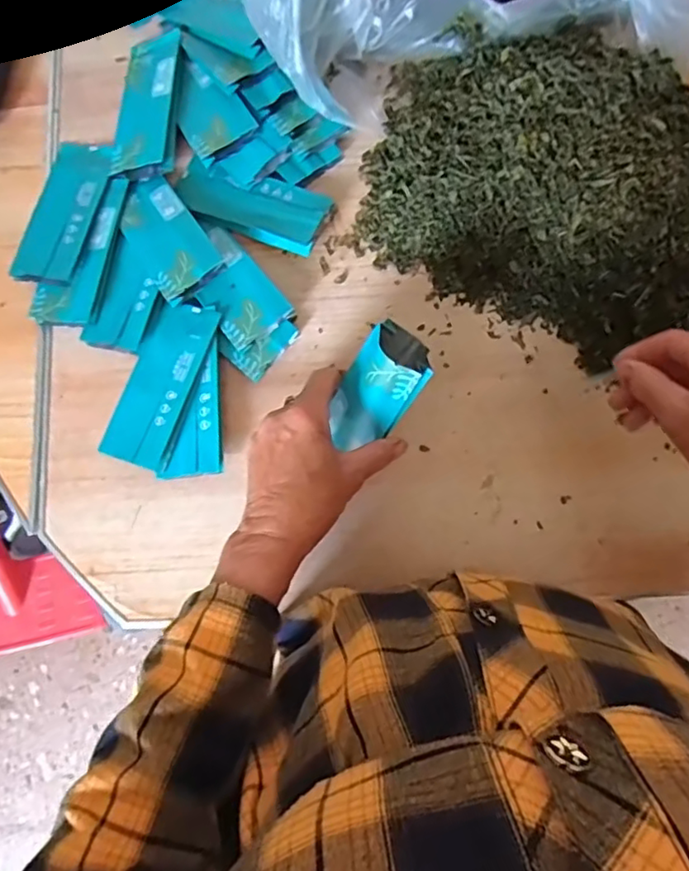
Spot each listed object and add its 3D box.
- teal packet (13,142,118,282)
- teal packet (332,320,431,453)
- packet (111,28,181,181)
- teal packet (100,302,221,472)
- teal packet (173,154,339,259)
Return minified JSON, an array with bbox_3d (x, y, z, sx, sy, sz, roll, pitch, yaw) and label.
[{"bbox_3d":[-0.233,-0.188,0.488,0.054,0.008,0.133,11,80,3],"label":"teal packet"},{"bbox_3d":[0.020,-0.027,0.401,0.049,0.098,0.033,46,46,8],"label":"teal packet"},{"bbox_3d":[-0.169,-0.286,0.505,0.049,0.015,0.136,3,80,2],"label":"packet"},{"bbox_3d":[-0.144,-0.042,0.462,0.054,0.005,0.130,17,78,11],"label":"teal packet"},{"bbox_3d":[-0.080,-0.192,0.488,0.130,0.013,0.050,24,81,5],"label":"teal packet"}]

